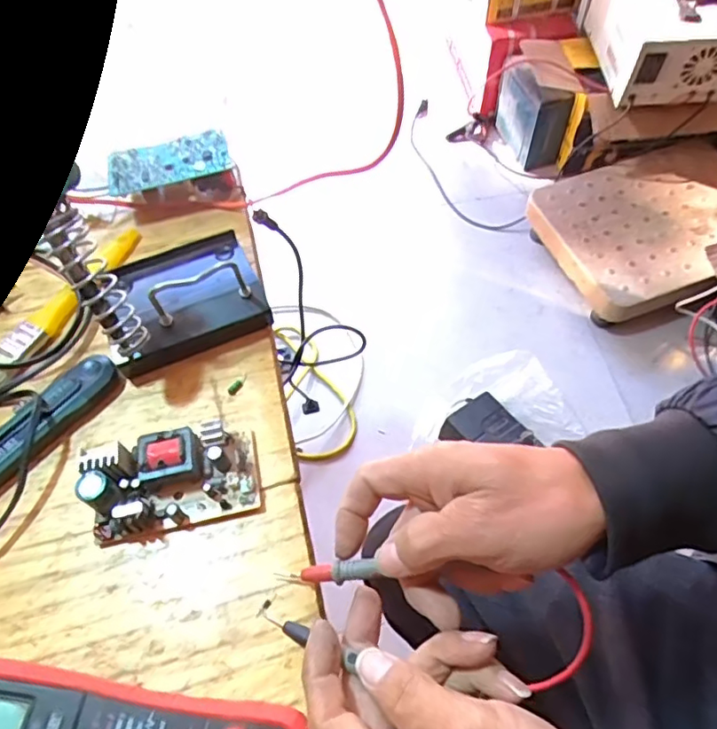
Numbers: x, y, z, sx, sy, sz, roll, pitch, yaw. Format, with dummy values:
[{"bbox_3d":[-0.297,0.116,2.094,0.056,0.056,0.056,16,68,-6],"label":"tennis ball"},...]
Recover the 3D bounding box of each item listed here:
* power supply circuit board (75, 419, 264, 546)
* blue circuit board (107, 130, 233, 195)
[{"bbox_3d":[-0.111,0.066,0.342,0.094,0.035,0.057,-10,59,-3],"label":"power supply circuit board"},{"bbox_3d":[-0.157,-0.168,0.471,0.098,0.009,0.047,-15,59,-6],"label":"blue circuit board"}]

